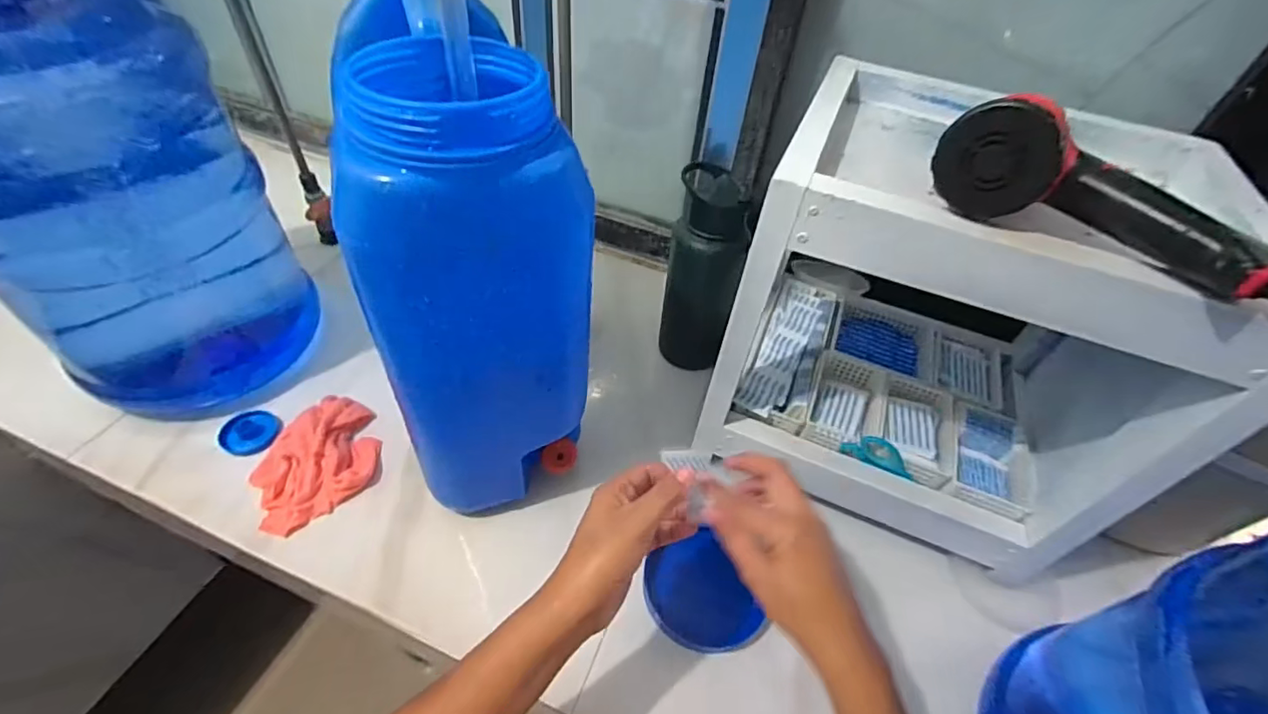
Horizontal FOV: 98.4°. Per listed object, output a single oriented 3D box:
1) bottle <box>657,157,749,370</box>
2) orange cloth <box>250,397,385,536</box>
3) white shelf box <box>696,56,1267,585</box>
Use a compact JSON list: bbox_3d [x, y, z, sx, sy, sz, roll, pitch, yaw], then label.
[{"bbox_3d":[0.081,-0.096,0.672,0.084,0.246,0.088,4,48,-3],"label":"bottle"},{"bbox_3d":[-0.345,0.106,0.593,0.143,0.031,0.125,-34,60,-31],"label":"orange cloth"},{"bbox_3d":[0.302,-0.061,0.552,0.354,0.312,0.315,20,49,11],"label":"white shelf box"}]

